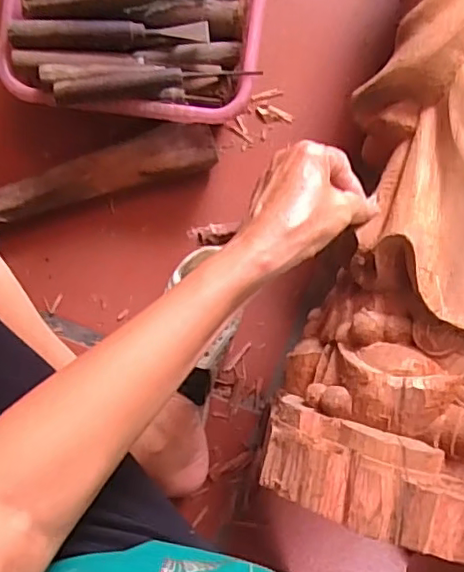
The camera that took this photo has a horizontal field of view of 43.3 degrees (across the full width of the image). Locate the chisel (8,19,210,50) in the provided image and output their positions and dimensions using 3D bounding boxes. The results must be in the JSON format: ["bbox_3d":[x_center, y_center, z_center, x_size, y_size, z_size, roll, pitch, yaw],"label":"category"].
[{"bbox_3d":[-0.108,-0.224,0.524,0.172,0.020,0.024,-4,92,-9],"label":"chisel"}]

